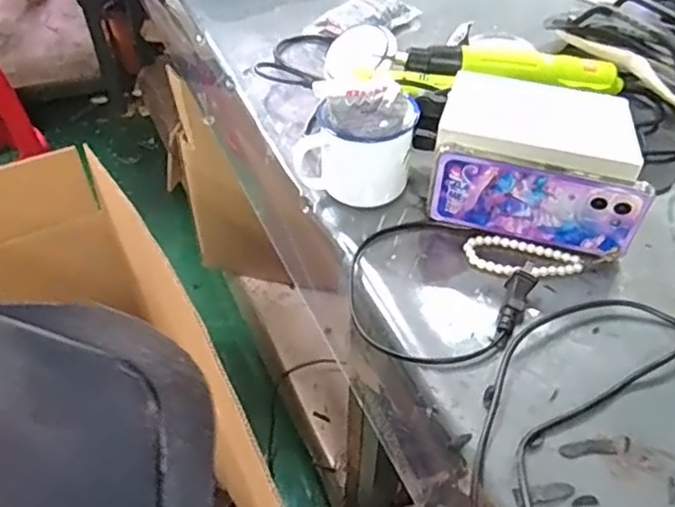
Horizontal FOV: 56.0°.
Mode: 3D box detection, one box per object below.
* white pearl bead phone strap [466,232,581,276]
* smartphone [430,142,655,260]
[{"bbox_3d":[0.154,0.004,0.529,0.094,0.009,0.044,16,49,14],"label":"white pearl bead phone strap"},{"bbox_3d":[0.161,-0.041,0.521,0.163,0.074,0.014,13,49,12],"label":"smartphone"}]

